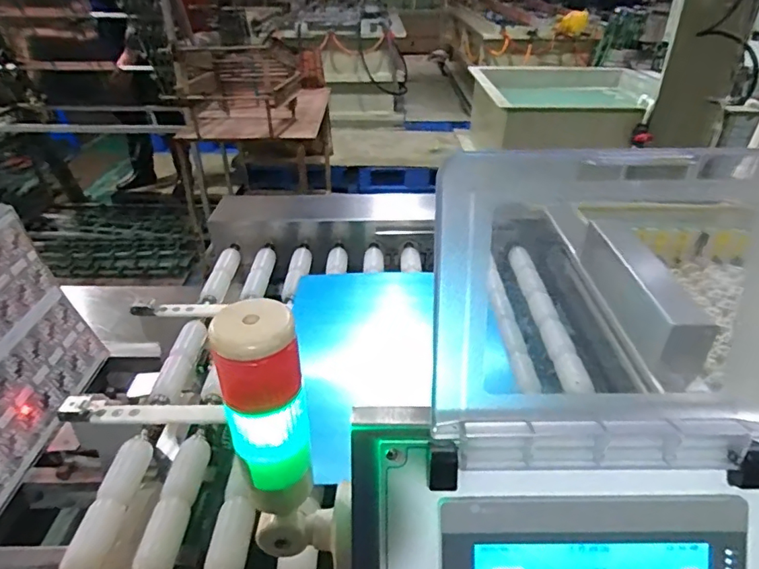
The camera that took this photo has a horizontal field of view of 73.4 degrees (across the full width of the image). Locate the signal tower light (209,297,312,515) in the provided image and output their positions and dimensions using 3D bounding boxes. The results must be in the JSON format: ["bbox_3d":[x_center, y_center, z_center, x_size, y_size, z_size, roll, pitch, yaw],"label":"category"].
[{"bbox_3d":[-0.071,0.082,0.327,0.049,0.146,0.051,-7,34,-10],"label":"signal tower light"}]

